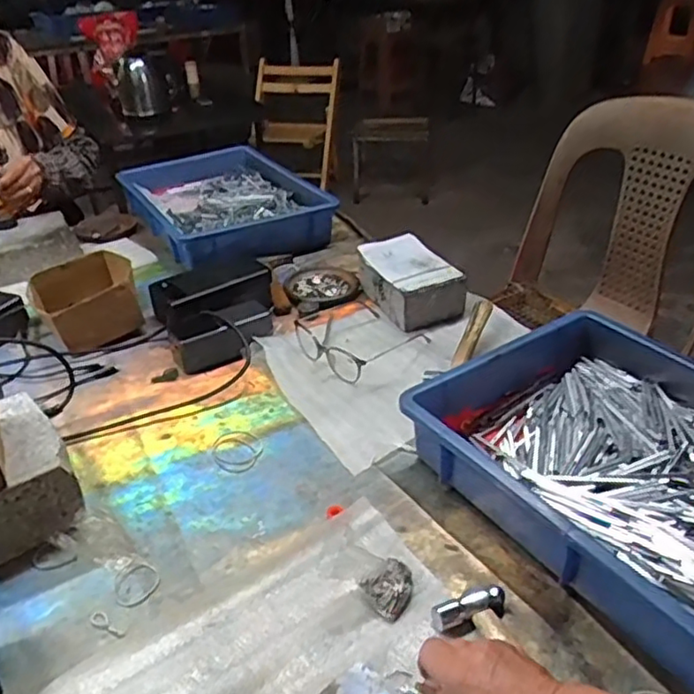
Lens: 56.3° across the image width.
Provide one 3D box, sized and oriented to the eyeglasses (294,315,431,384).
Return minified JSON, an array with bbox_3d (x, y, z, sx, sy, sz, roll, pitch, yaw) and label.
[{"bbox_3d":[0.016,-0.021,0.864,0.152,0.042,0.149,24,41,35],"label":"eyeglasses"}]

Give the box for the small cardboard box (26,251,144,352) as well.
[{"bbox_3d":[-0.369,-0.064,0.928,0.134,0.072,0.149,-22,38,-28],"label":"small cardboard box"}]

